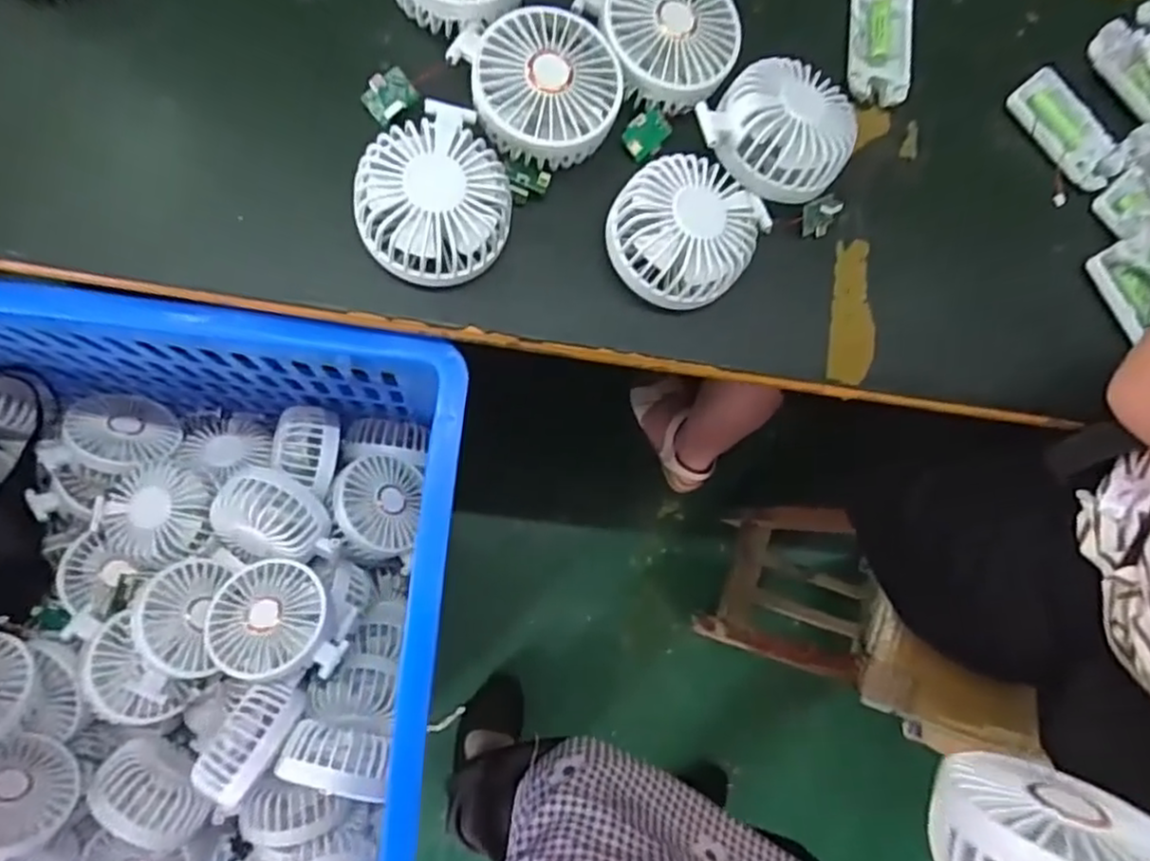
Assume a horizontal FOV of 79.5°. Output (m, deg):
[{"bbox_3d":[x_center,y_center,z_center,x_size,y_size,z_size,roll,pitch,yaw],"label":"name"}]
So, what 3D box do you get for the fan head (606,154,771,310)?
[{"bbox_3d":[0.064,-0.121,0.425,0.086,0.054,0.088,-1,93,-9],"label":"fan head"}]

